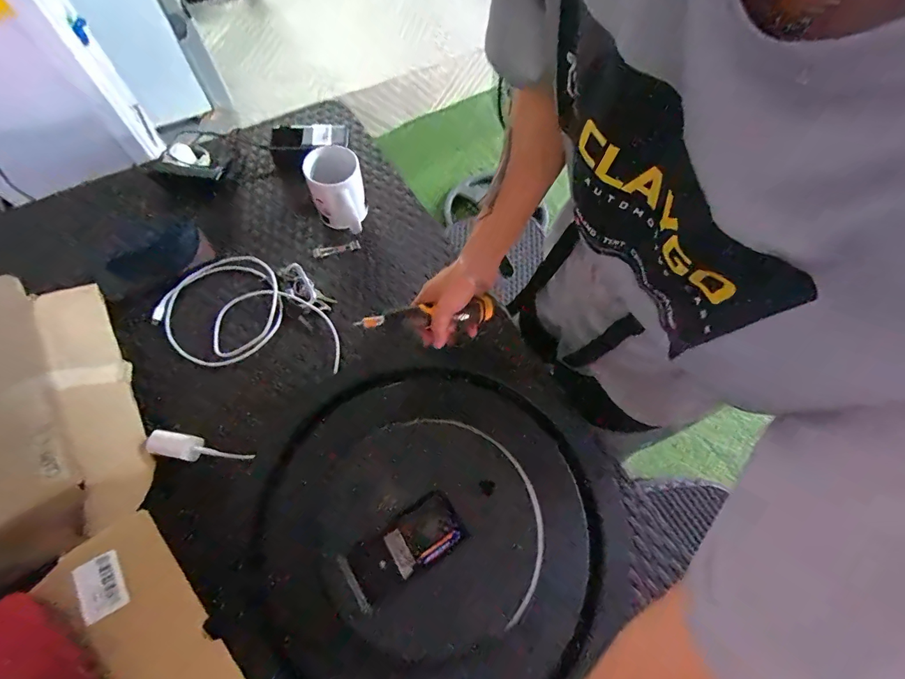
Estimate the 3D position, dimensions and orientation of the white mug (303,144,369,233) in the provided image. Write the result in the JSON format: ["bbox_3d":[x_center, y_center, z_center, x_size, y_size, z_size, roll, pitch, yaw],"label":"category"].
[{"bbox_3d":[-0.178,-0.230,0.641,0.081,0.099,0.105,-17,67,-10],"label":"white mug"}]

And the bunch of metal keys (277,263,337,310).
[{"bbox_3d":[-0.226,-0.075,0.625,0.088,0.026,0.042,38,69,14],"label":"bunch of metal keys"}]

